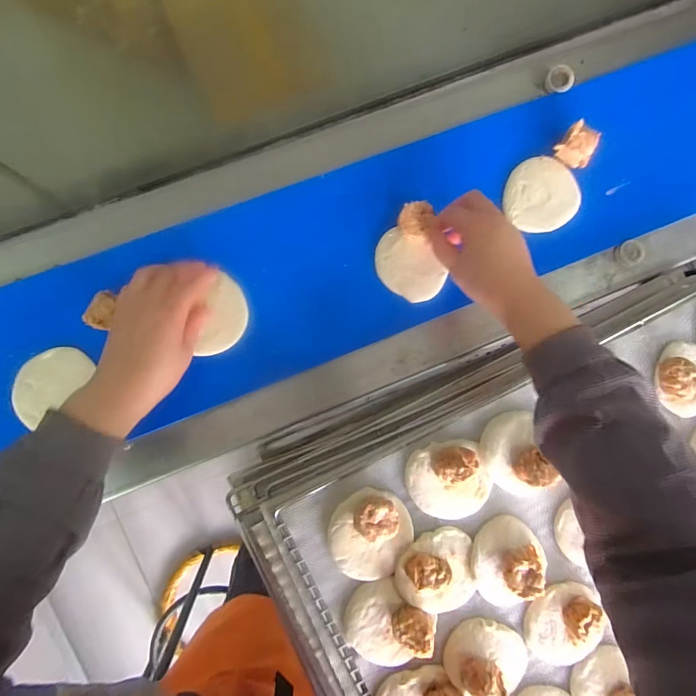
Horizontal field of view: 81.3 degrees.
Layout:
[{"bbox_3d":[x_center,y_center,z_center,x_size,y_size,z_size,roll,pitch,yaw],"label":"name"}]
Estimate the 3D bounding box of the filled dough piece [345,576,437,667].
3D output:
[{"bbox_3d":[0.037,0.274,0.392,0.083,0.031,0.074,45,85,-4],"label":"filled dough piece"}]

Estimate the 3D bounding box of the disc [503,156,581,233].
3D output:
[{"bbox_3d":[0.227,-0.179,0.477,0.095,0.011,0.084,-35,93,-6],"label":"disc"}]

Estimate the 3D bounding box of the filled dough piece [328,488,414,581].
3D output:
[{"bbox_3d":[0.025,0.185,0.390,0.081,0.034,0.086,0,90,-6],"label":"filled dough piece"}]

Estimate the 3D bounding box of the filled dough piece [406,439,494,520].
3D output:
[{"bbox_3d":[0.104,0.133,0.397,0.080,0.030,0.078,0,90,-6],"label":"filled dough piece"}]

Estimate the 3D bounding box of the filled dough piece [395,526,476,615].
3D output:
[{"bbox_3d":[0.092,0.226,0.399,0.080,0.024,0.075,0,90,-6],"label":"filled dough piece"}]

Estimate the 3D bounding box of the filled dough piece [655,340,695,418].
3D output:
[{"bbox_3d":[0.370,0.030,0.431,0.072,0.020,0.071,0,90,-6],"label":"filled dough piece"}]

